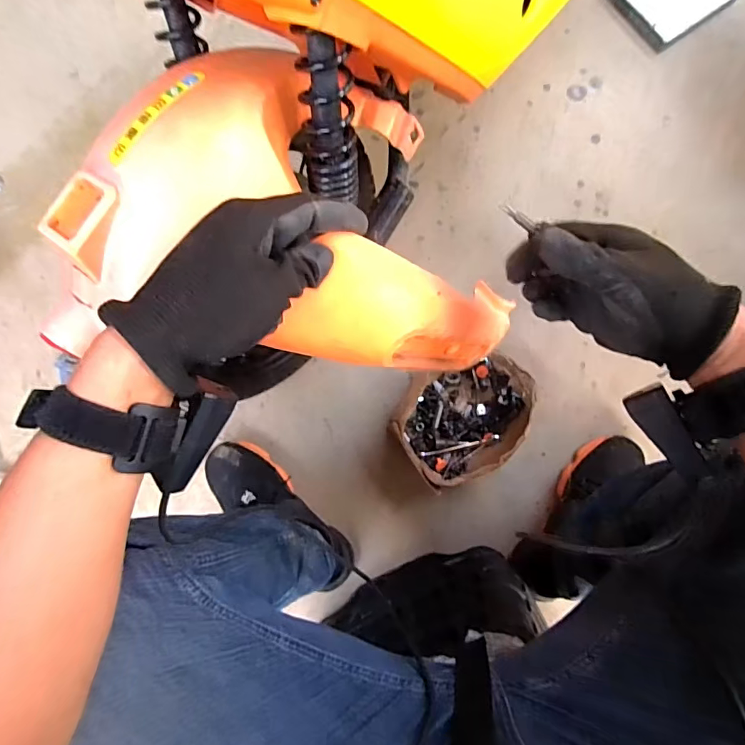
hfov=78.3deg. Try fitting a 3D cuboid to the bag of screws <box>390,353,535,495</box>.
[{"bbox_3d":[0.140,0.065,0.690,0.202,0.099,0.148,-29,83,-3],"label":"bag of screws"}]

